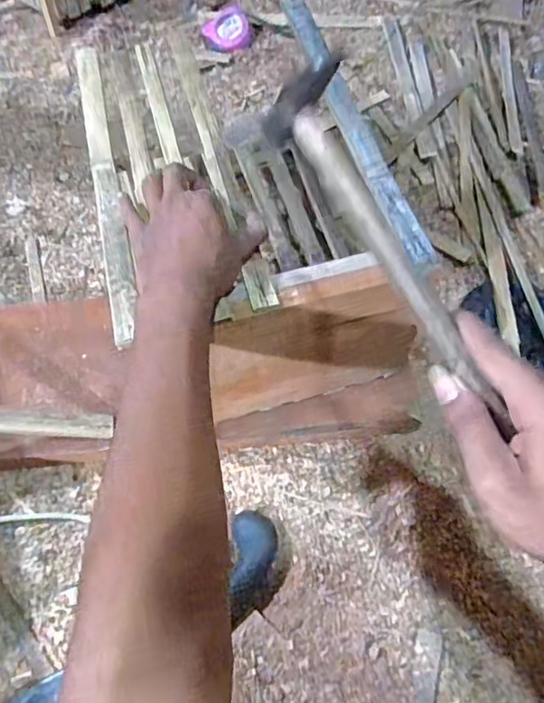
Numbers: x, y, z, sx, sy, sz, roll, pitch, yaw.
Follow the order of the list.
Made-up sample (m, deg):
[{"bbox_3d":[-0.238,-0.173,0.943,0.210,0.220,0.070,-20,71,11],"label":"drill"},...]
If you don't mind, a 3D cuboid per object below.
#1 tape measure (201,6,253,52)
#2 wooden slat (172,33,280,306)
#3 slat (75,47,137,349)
[{"bbox_3d":[-0.081,-0.597,1.026,0.089,0.033,0.078,-2,63,-2],"label":"tape measure"},{"bbox_3d":[-0.056,-0.195,0.532,0.022,0.011,0.383,-14,60,-7],"label":"wooden slat"},{"bbox_3d":[-0.157,-0.171,0.517,0.023,0.012,0.383,-13,64,-7],"label":"slat"}]

